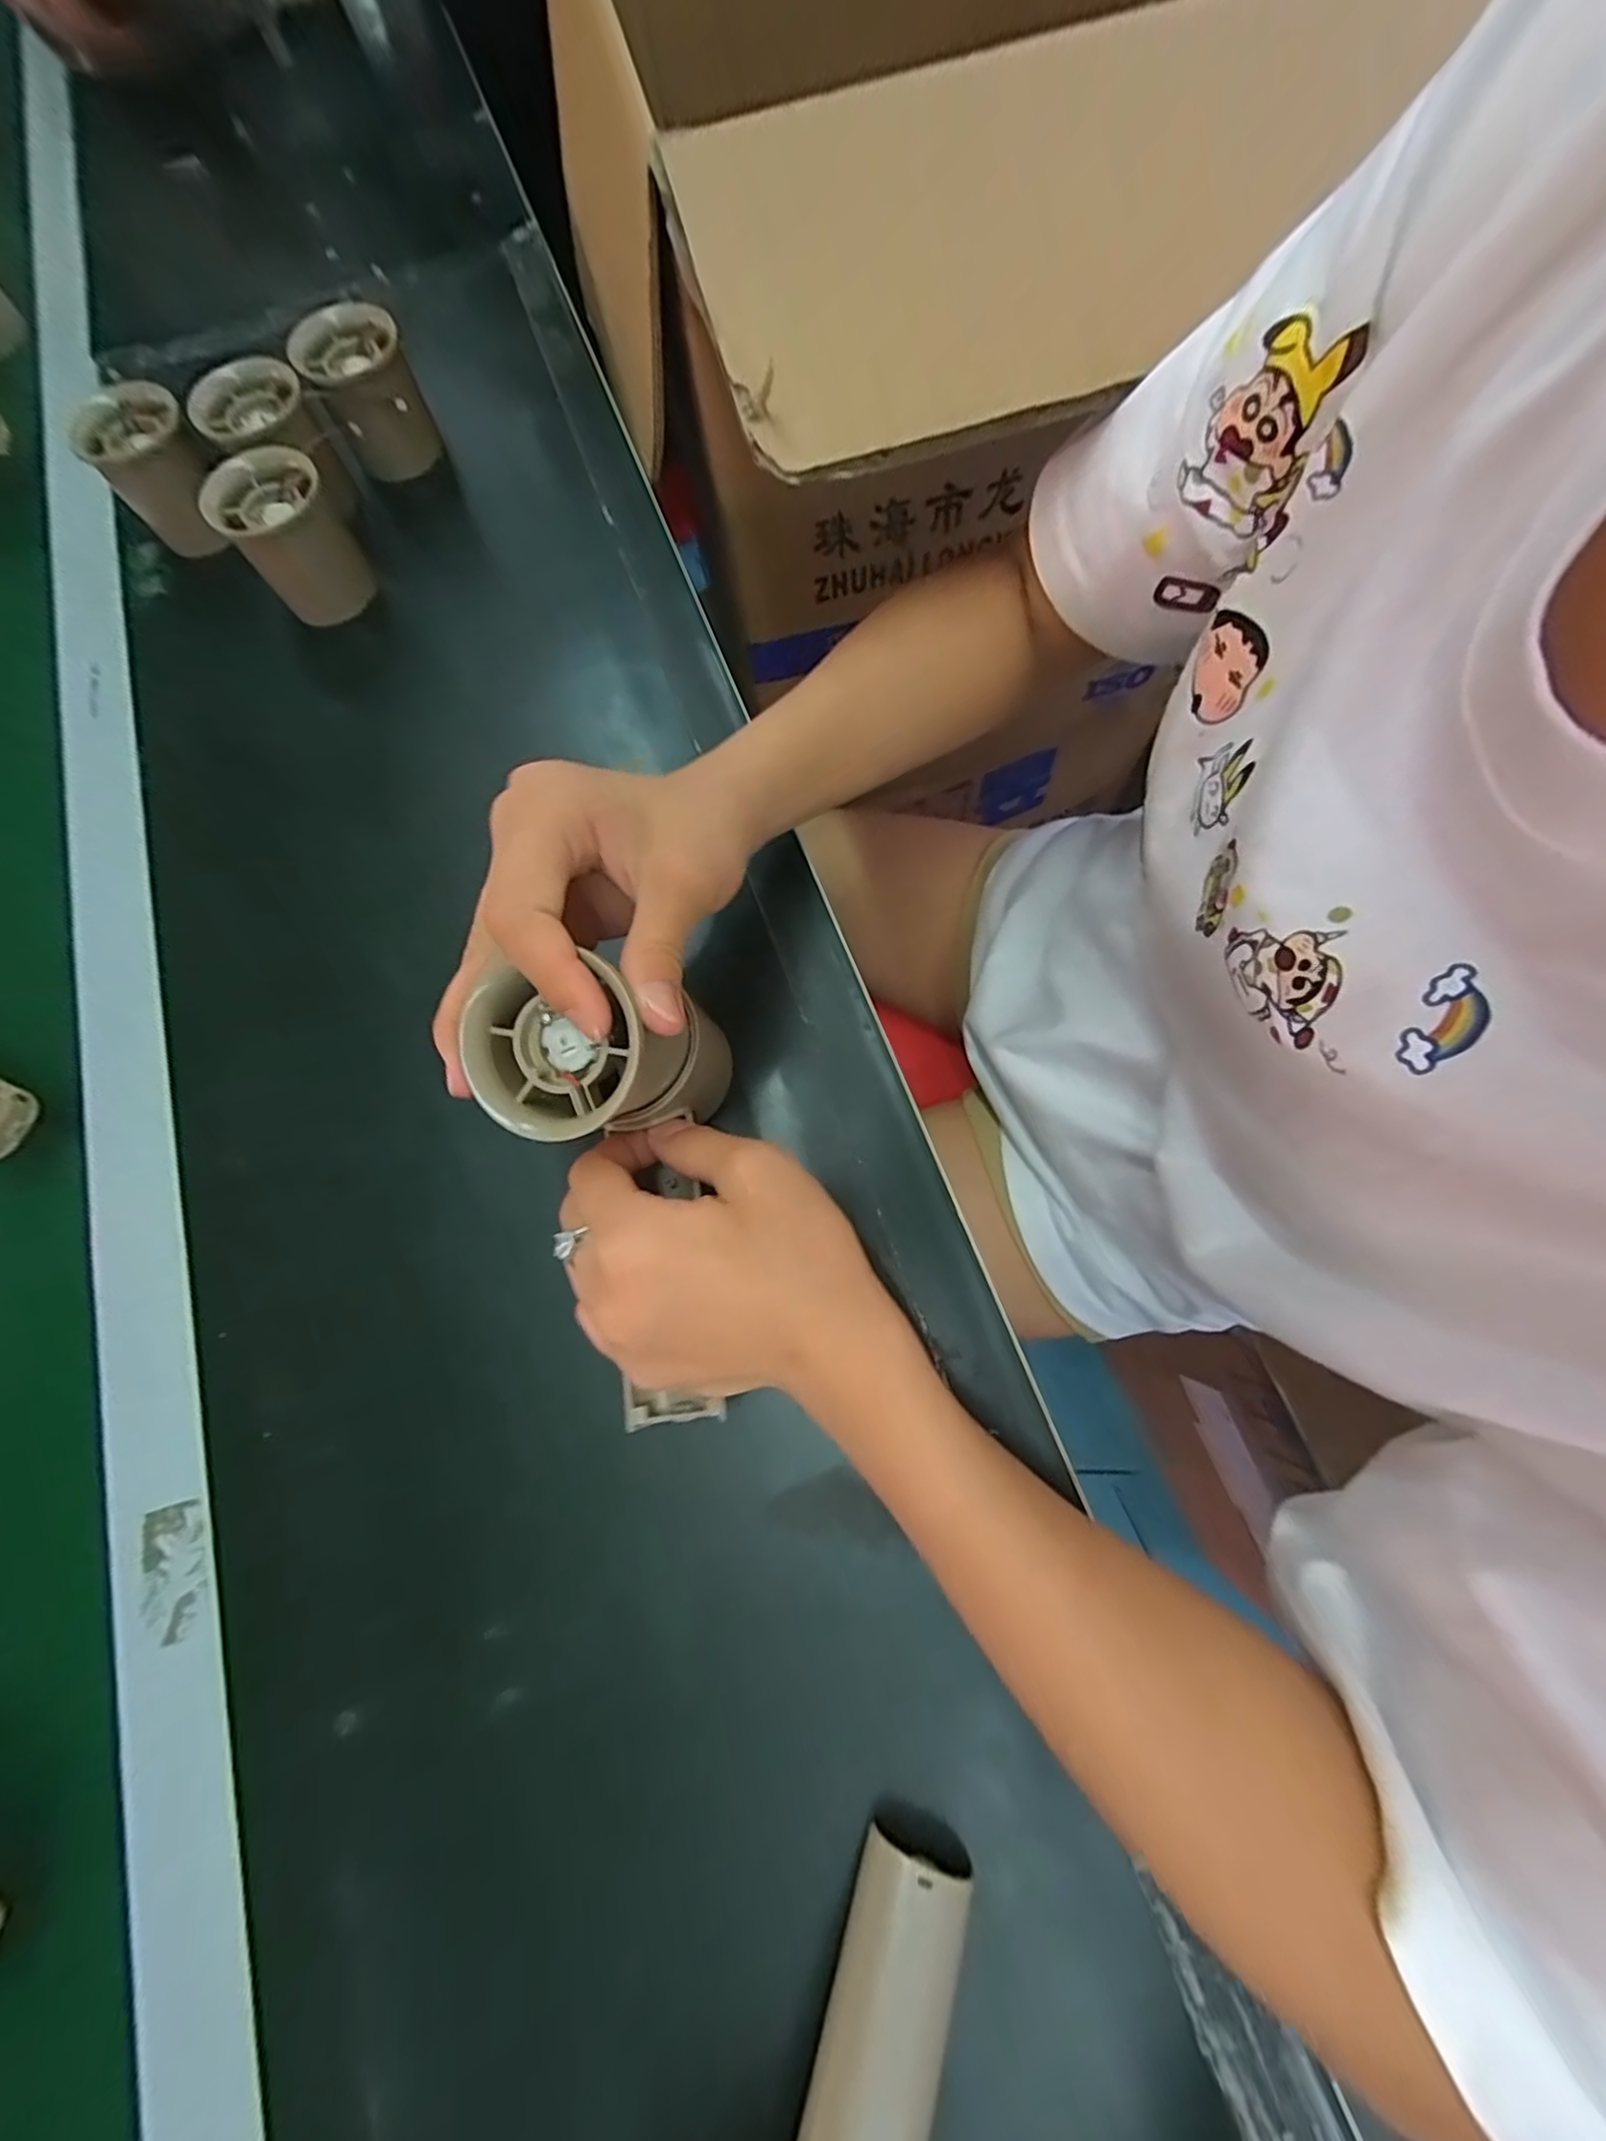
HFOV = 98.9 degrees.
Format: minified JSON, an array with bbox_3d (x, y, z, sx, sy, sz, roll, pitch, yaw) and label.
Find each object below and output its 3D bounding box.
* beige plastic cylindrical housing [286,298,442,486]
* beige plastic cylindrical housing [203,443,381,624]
[{"bbox_3d":[-0.240,-0.373,0.385,0.055,0.062,0.053,-34,74,-6],"label":"beige plastic cylindrical housing"},{"bbox_3d":[-0.263,-0.274,0.358,0.046,0.058,0.053,41,80,14],"label":"beige plastic cylindrical housing"}]

